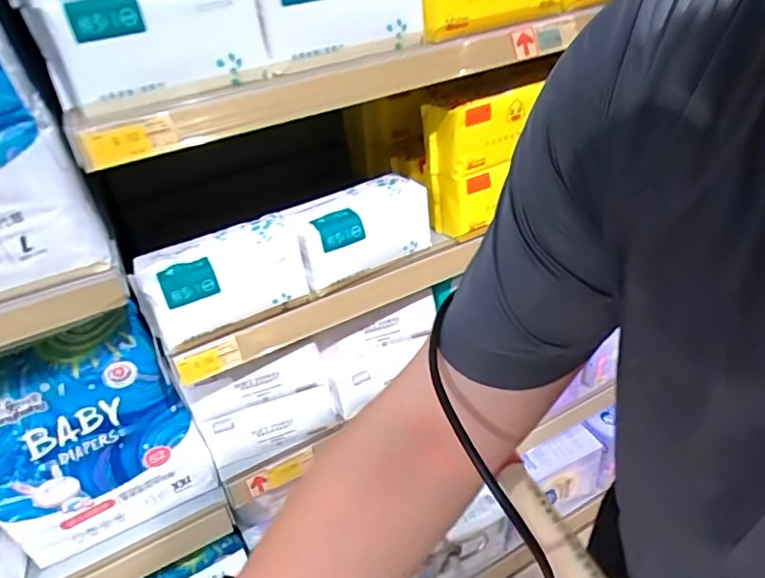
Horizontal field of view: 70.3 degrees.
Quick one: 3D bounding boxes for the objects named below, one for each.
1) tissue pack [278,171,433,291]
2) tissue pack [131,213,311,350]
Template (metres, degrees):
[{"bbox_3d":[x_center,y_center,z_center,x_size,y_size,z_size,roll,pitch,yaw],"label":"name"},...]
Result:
[{"bbox_3d":[-0.035,-0.091,0.807,0.203,0.087,0.103,-22,38,-21],"label":"tissue pack"},{"bbox_3d":[-0.212,-0.018,0.732,0.205,0.089,0.098,-21,38,-20],"label":"tissue pack"}]

